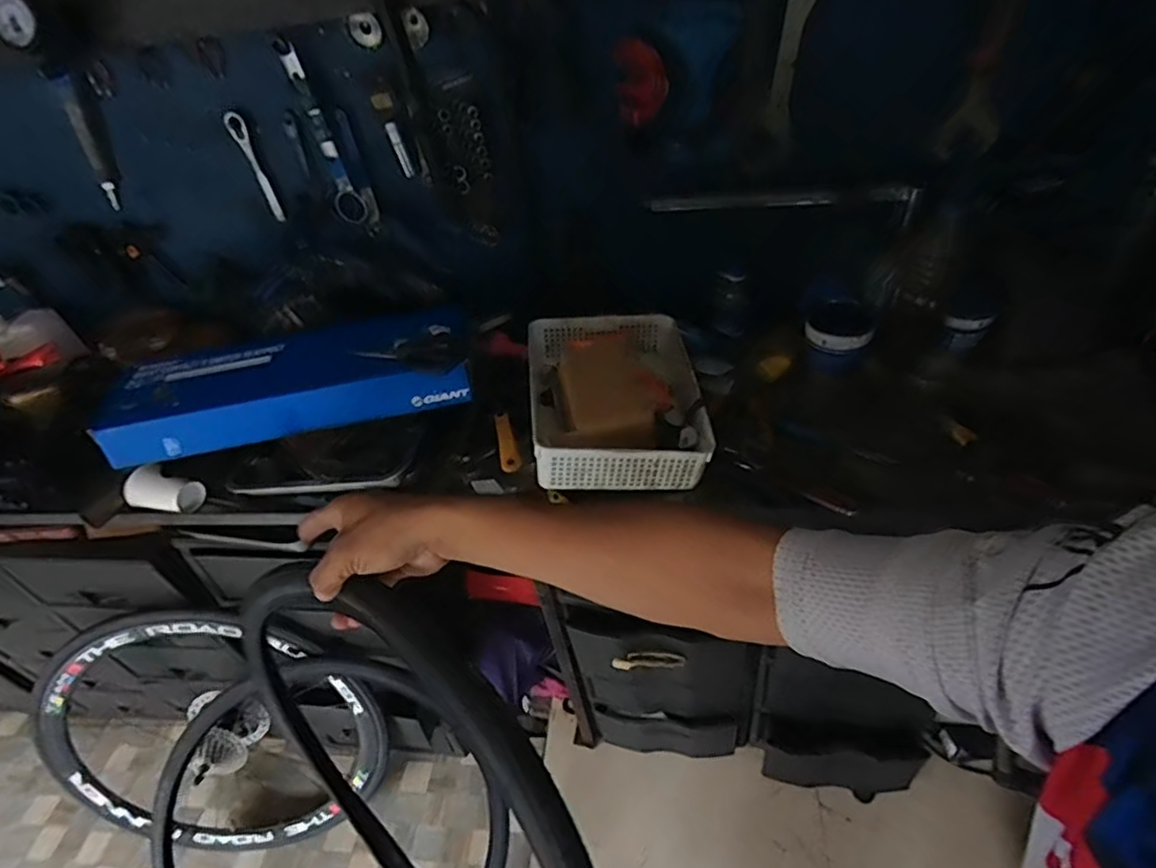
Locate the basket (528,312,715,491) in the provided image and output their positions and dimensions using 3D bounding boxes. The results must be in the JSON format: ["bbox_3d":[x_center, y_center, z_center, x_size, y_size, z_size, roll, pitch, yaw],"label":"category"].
[{"bbox_3d":[0.055,-0.058,0.977,0.253,0.100,0.331,-7,43,3],"label":"basket"}]

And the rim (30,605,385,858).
[{"bbox_3d":[-0.756,0.647,1.330,0.681,0.738,0.135,7,23,-7],"label":"rim"}]

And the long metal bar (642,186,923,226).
[{"bbox_3d":[0.313,-0.359,0.980,0.409,0.050,0.028,3,41,10],"label":"long metal bar"}]

